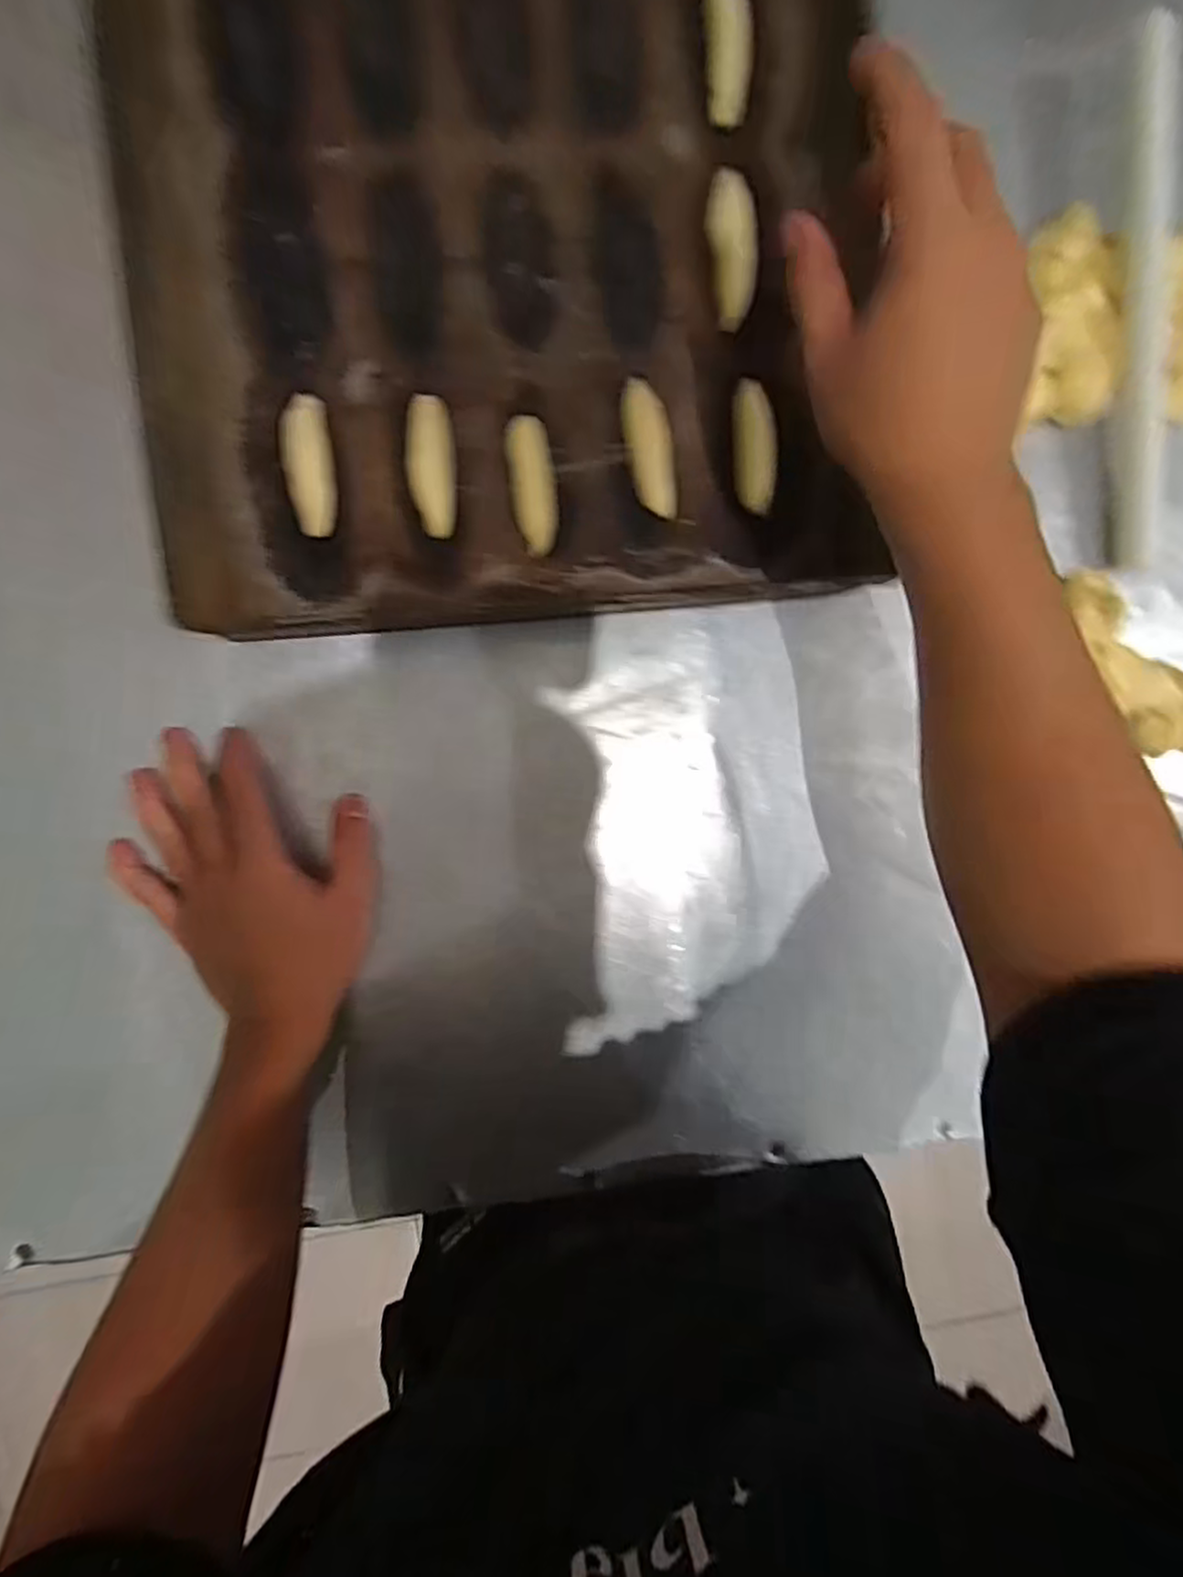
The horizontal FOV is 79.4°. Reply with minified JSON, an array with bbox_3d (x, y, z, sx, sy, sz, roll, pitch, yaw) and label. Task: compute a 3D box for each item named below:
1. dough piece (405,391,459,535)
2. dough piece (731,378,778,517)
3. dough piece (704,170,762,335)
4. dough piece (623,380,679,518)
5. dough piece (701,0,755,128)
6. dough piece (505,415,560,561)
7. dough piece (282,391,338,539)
[{"bbox_3d":[-0.087,-0.175,0.389,0.025,0.012,0.072,-3,95,-4],"label":"dough piece"},{"bbox_3d":[0.091,-0.193,0.402,0.022,0.014,0.073,-6,95,-4],"label":"dough piece"},{"bbox_3d":[0.079,-0.298,0.392,0.027,0.011,0.079,-9,95,-4],"label":"dough piece"},{"bbox_3d":[0.033,-0.189,0.396,0.024,0.011,0.073,-15,95,-3],"label":"dough piece"},{"bbox_3d":[0.074,-0.402,0.382,0.026,0.012,0.075,-5,95,-4],"label":"dough piece"},{"bbox_3d":[-0.032,-0.166,0.395,0.024,0.016,0.070,-7,95,-4],"label":"dough piece"},{"bbox_3d":[-0.150,-0.172,0.380,0.025,0.010,0.071,-7,95,-4],"label":"dough piece"}]

